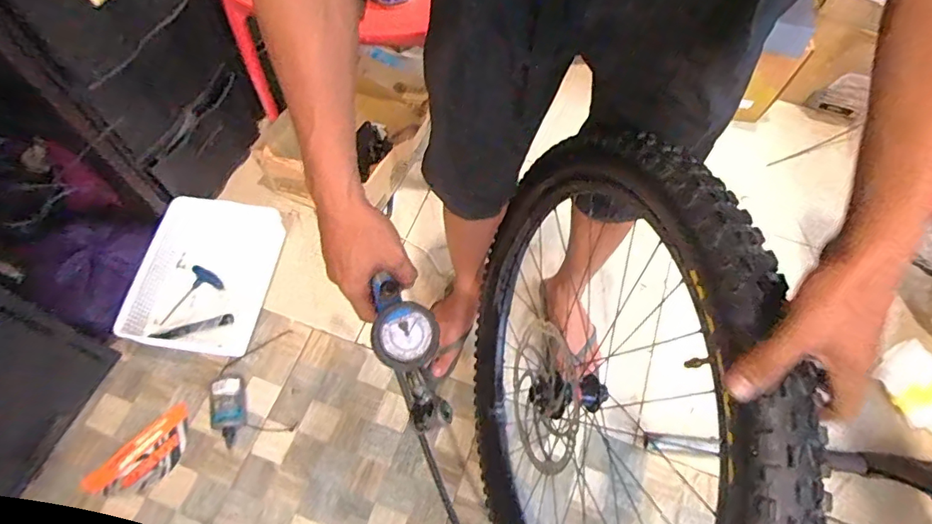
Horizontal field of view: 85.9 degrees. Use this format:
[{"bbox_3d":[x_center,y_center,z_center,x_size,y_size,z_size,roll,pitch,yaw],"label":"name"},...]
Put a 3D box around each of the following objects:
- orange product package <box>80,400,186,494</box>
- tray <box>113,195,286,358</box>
[{"bbox_3d":[-0.607,0.370,0.948,0.099,0.020,0.197,39,69,18],"label":"orange product package"},{"bbox_3d":[-0.554,0.019,1.087,0.247,0.109,0.341,9,63,4],"label":"tray"}]

